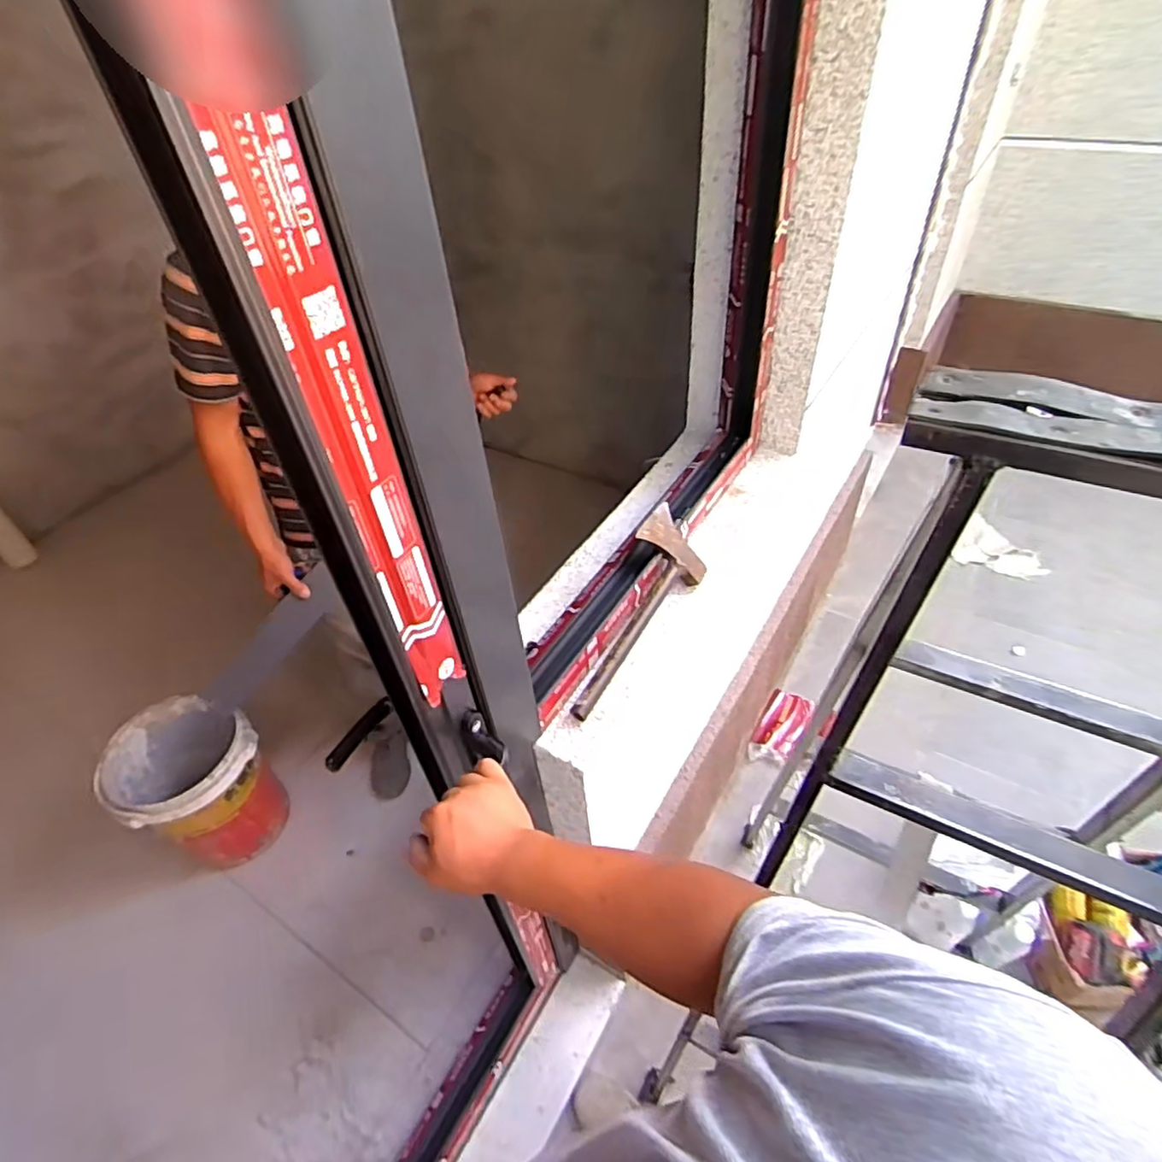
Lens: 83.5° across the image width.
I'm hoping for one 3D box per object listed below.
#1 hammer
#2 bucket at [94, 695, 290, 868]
[{"bbox_3d":[0.087,0.055,1.003,0.113,0.077,0.374,23,62,17],"label":"hammer"},{"bbox_3d":[-0.960,0.491,1.597,0.354,0.363,0.294,26,47,20],"label":"bucket"}]

